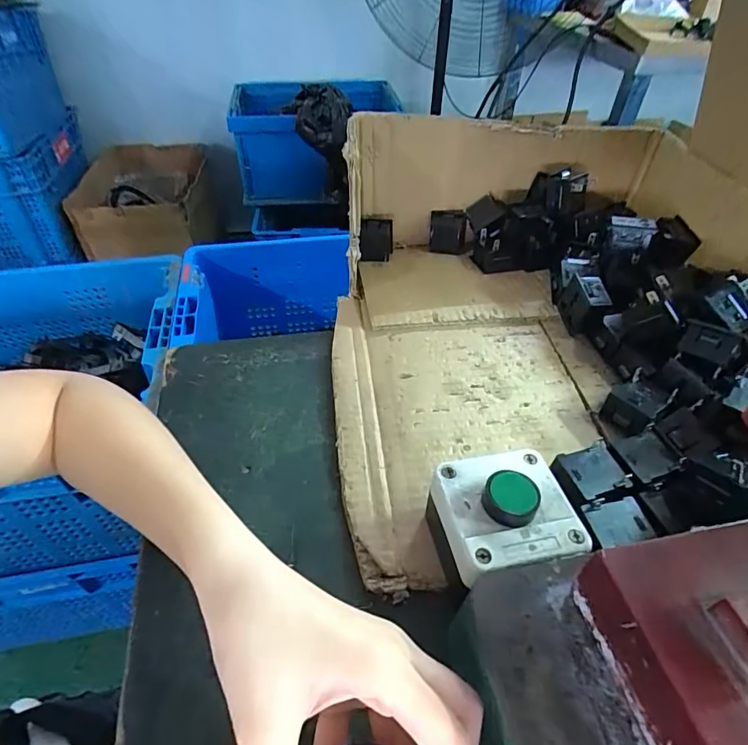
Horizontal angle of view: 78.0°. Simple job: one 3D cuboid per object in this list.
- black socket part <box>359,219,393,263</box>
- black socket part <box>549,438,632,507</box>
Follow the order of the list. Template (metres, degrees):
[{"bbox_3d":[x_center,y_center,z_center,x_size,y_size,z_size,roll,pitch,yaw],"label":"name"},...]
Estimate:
[{"bbox_3d":[0.002,-0.145,0.510,0.036,0.043,0.022,-2,46,-3],"label":"black socket part"},{"bbox_3d":[0.140,0.071,0.306,0.042,0.026,0.033,-13,47,-14],"label":"black socket part"}]

